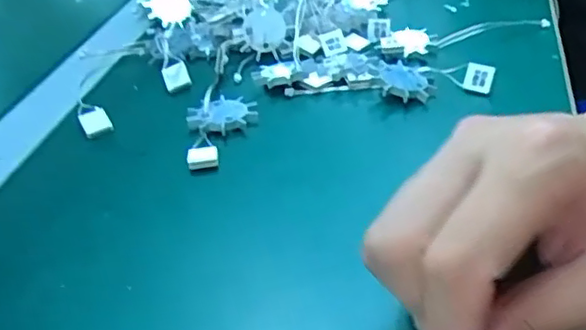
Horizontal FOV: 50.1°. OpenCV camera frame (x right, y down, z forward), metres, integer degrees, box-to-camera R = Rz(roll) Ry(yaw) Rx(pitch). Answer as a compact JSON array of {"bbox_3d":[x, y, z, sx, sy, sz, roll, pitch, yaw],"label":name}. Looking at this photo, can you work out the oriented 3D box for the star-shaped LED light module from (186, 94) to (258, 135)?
[{"bbox_3d":[-0.040,-0.030,0.365,0.032,0.009,0.037,23,46,34],"label":"star-shaped LED light module"}]

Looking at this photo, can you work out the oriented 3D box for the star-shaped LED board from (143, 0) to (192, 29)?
[{"bbox_3d":[-0.094,-0.119,0.472,0.031,0.031,0.009,-59,18,-8],"label":"star-shaped LED board"}]

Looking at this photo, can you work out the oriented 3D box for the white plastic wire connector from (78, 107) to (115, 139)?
[{"bbox_3d":[-0.116,-0.026,0.367,0.015,0.007,0.024,-24,40,-21],"label":"white plastic wire connector"}]

